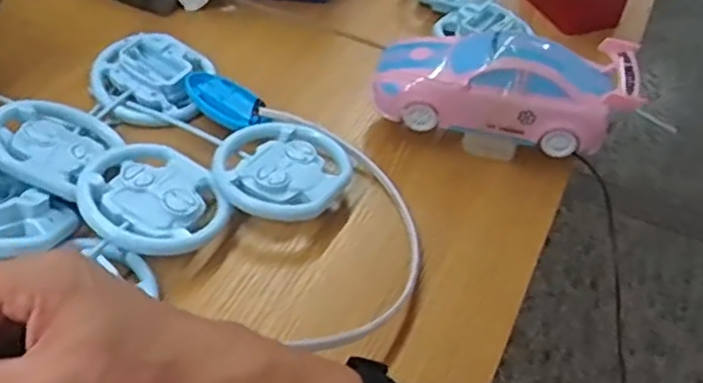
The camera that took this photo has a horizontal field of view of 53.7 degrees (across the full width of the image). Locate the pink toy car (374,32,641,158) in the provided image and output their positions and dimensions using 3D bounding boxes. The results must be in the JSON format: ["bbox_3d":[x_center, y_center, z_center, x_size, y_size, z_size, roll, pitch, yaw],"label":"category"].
[{"bbox_3d":[0.122,-0.086,0.575,0.204,0.082,0.080,11,46,4],"label":"pink toy car"}]

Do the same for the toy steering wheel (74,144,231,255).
[{"bbox_3d":[-0.144,0.003,0.497,0.093,0.025,0.098,3,46,-3],"label":"toy steering wheel"}]

